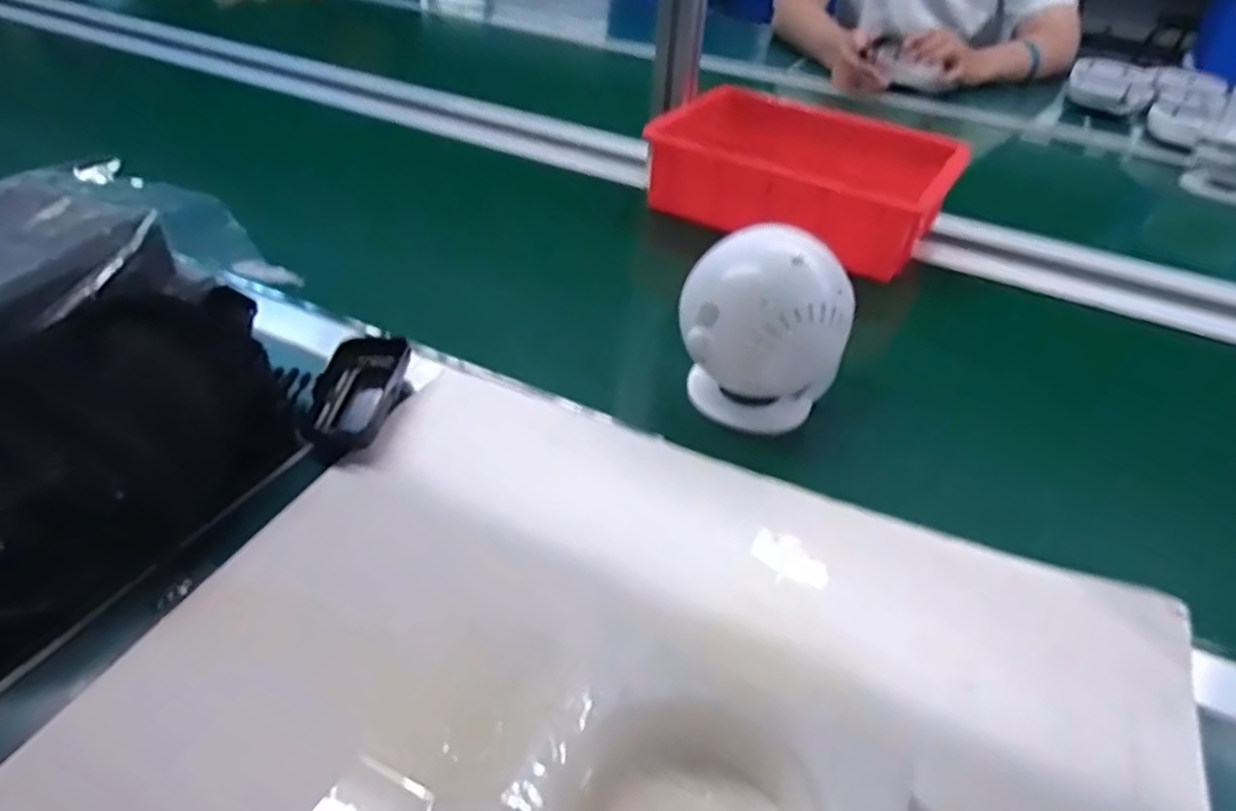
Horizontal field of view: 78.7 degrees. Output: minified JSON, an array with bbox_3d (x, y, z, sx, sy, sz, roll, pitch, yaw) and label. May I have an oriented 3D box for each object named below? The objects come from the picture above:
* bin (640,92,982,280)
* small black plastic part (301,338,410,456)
[{"bbox_3d":[0.187,-0.234,0.776,0.286,0.079,0.195,25,44,25],"label":"bin"},{"bbox_3d":[-0.179,-0.009,0.525,0.056,0.031,0.101,2,39,-1],"label":"small black plastic part"}]

